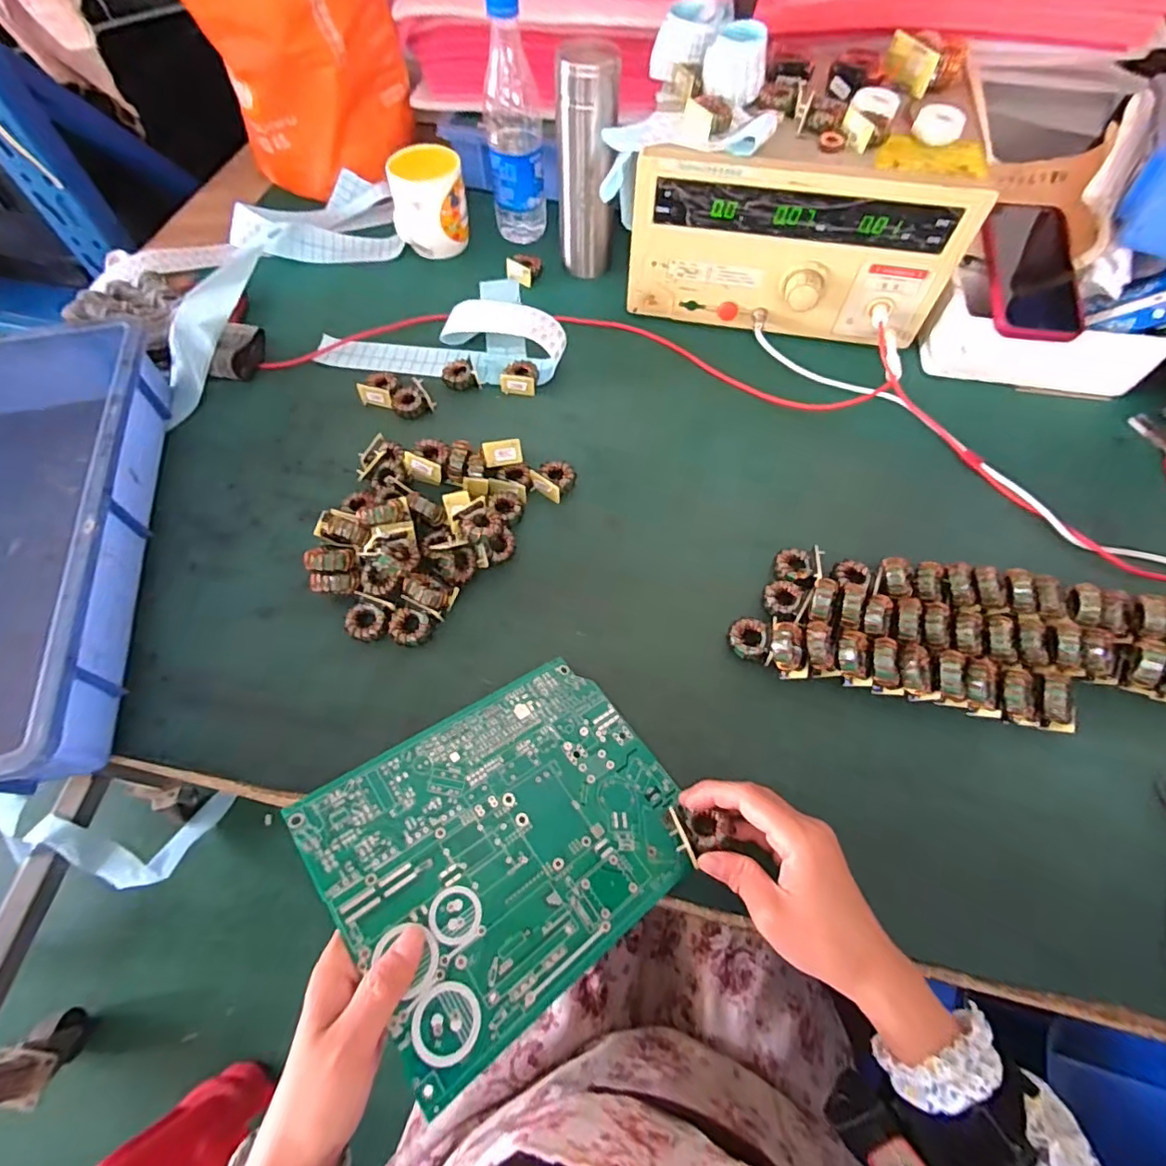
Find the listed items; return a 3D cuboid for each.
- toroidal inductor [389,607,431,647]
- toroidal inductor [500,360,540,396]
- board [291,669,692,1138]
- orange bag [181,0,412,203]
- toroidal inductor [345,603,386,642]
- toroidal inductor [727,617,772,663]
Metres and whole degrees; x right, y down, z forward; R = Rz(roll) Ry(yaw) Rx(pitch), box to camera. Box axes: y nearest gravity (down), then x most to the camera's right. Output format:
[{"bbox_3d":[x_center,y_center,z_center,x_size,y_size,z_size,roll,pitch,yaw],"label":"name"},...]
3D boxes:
[{"bbox_3d":[-0.143,0.038,0.466,0.032,0.018,0.029,14,63,7],"label":"toroidal inductor"},{"bbox_3d":[-0.067,-0.219,0.602,0.037,0.018,0.034,6,62,3],"label":"toroidal inductor"},{"bbox_3d":[-0.043,0.160,0.368,0.220,0.004,0.174,-25,64,-33],"label":"board"},{"bbox_3d":[-0.337,-0.658,0.700,0.211,0.219,0.211,-15,63,-8],"label":"orange bag"},{"bbox_3d":[-0.178,0.034,0.468,0.030,0.019,0.030,0,62,0],"label":"toroidal inductor"},{"bbox_3d":[0.135,0.045,0.461,0.031,0.015,0.032,0,62,0],"label":"toroidal inductor"}]

